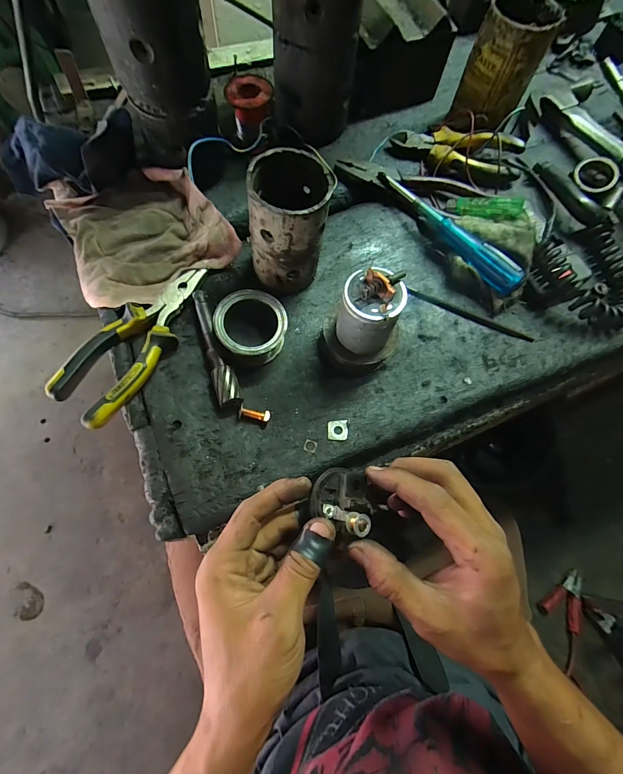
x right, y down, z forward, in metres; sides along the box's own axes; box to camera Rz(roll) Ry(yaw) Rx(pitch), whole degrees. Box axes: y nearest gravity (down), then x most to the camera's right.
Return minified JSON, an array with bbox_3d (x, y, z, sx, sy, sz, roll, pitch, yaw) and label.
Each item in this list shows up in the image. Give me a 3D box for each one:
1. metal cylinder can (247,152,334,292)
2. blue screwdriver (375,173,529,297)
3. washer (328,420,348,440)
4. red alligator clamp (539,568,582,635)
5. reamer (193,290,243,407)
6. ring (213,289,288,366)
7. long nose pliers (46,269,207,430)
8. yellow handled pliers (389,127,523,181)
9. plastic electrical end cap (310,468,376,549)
[{"bbox_3d":[-0.020,-0.144,0.325,0.065,0.114,0.068,1,69,-3],"label":"metal cylinder can"},{"bbox_3d":[0.145,-0.170,0.374,0.019,0.023,0.190,-38,75,-16],"label":"blue screwdriver"},{"bbox_3d":[0.024,0.039,0.316,0.018,0.004,0.018,1,69,-3],"label":"washer"},{"bbox_3d":[0.736,0.604,0.996,0.113,0.027,0.153,31,79,9],"label":"red alligator clamp"},{"bbox_3d":[-0.091,-0.037,0.329,0.020,0.021,0.119,-20,71,-10],"label":"reamer"},{"bbox_3d":[-0.055,-0.052,0.328,0.063,0.042,0.062,1,69,-3],"label":"ring"},{"bbox_3d":[-0.152,-0.048,0.309,0.053,0.027,0.171,25,69,7],"label":"long nose pliers"},{"bbox_3d":[0.173,-0.285,0.411,0.151,0.026,0.059,19,69,5],"label":"yellow handled pliers"},{"bbox_3d":[0.021,0.082,0.243,0.041,0.017,0.050,-8,69,-6],"label":"plastic electrical end cap"}]

